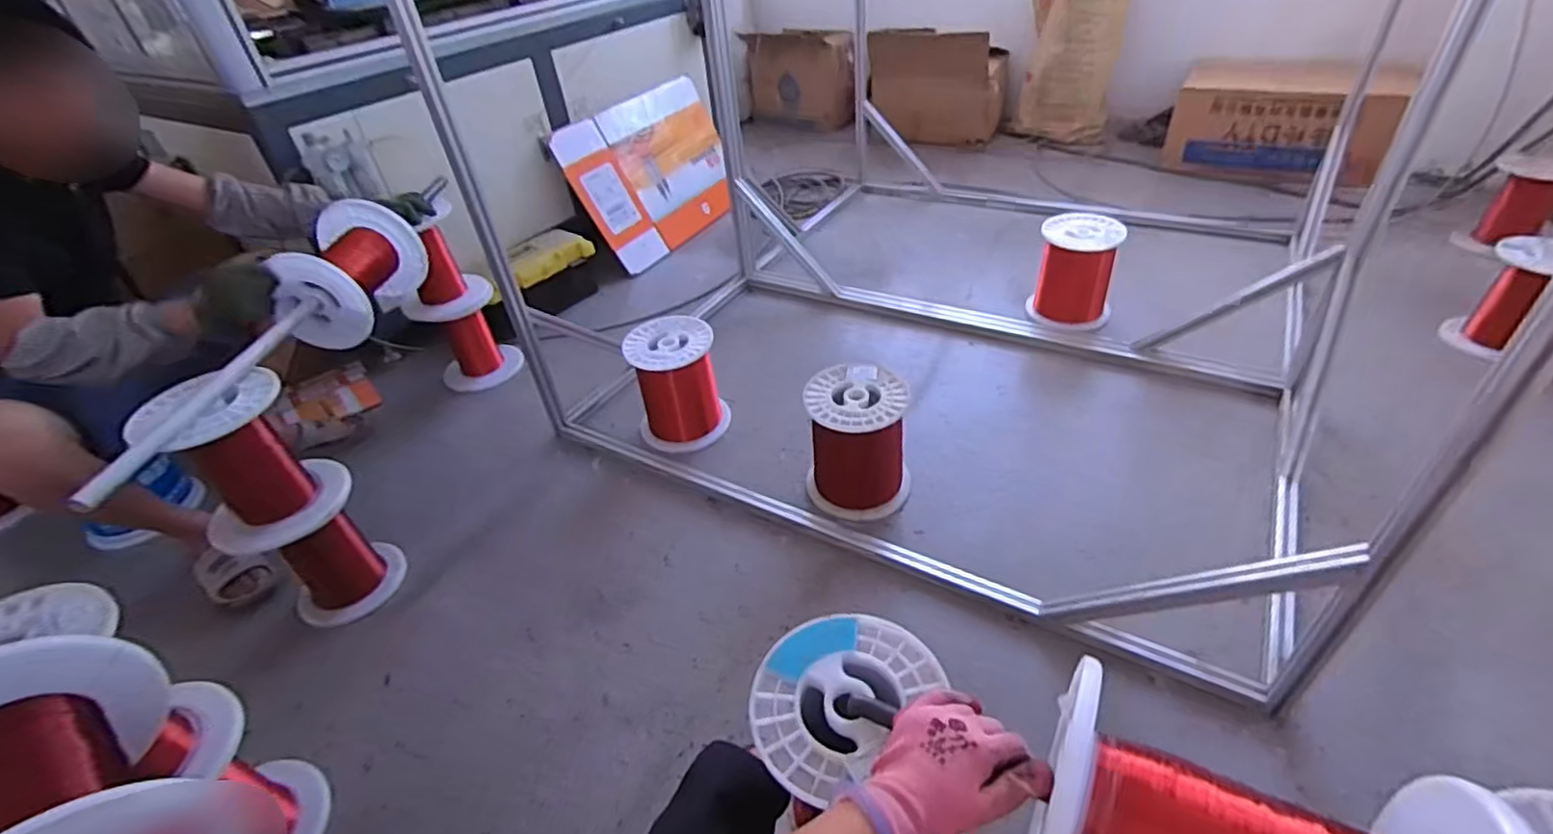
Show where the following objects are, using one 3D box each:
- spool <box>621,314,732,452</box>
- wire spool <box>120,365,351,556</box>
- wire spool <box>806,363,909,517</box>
[{"bbox_3d":[-0.230,-0.083,1.549,0.186,0.239,0.178,-4,39,3],"label":"spool"},{"bbox_3d":[-0.895,0.081,1.130,0.209,0.262,0.222,26,49,34],"label":"wire spool"},{"bbox_3d":[0.161,0.048,1.331,0.197,0.236,0.198,-4,39,3],"label":"wire spool"}]

